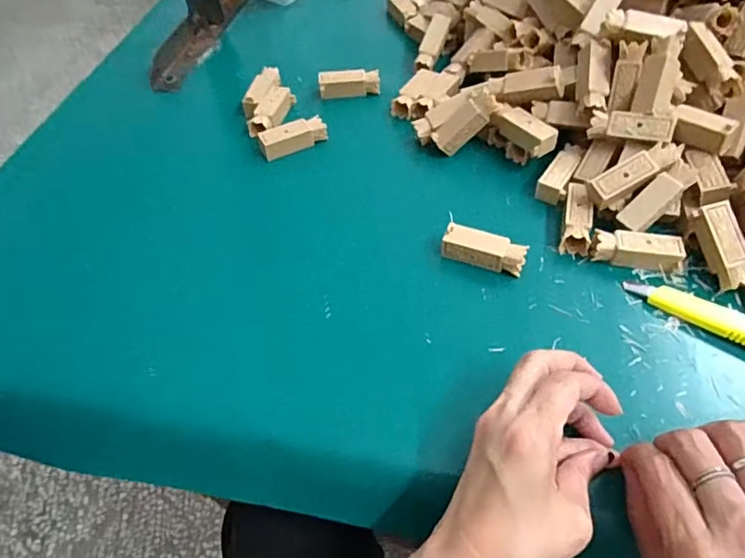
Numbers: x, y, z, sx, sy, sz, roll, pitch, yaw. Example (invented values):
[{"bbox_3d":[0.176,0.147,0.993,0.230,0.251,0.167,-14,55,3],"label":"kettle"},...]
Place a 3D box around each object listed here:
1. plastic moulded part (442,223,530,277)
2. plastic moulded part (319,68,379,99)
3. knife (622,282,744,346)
[{"bbox_3d":[0.084,-0.022,0.402,0.060,0.021,0.022,15,54,14],"label":"plastic moulded part"},{"bbox_3d":[-0.023,-0.199,0.540,0.060,0.022,0.020,-5,52,-1],"label":"plastic moulded part"},{"bbox_3d":[0.242,0.028,0.359,0.130,0.015,0.024,27,58,22],"label":"knife"}]

